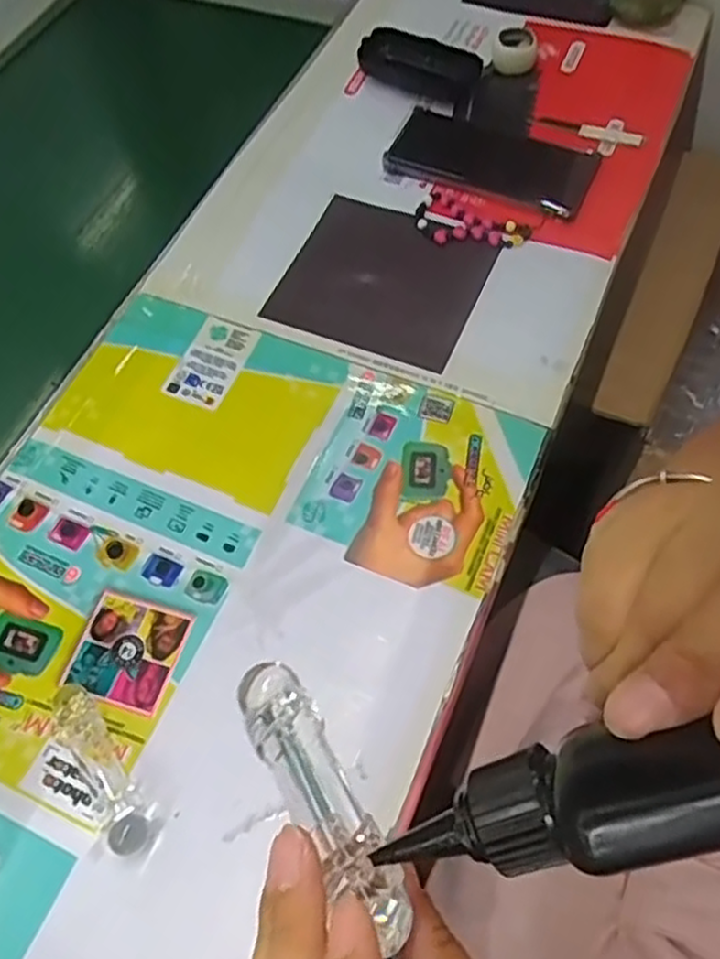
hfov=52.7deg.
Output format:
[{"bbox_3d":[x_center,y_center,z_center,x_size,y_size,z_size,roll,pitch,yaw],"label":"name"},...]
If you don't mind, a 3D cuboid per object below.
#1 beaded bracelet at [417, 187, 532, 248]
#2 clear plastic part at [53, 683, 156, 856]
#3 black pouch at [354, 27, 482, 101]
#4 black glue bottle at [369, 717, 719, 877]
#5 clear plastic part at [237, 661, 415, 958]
[{"bbox_3d":[0.084,-0.198,0.569,0.087,0.005,0.048,30,67,18],"label":"beaded bracelet"},{"bbox_3d":[-0.140,0.150,0.386,0.023,0.016,0.098,-36,65,-15],"label":"clear plastic part"},{"bbox_3d":[0.052,-0.371,0.652,0.105,0.029,0.043,24,66,16],"label":"black pouch"},{"bbox_3d":[0.065,0.064,0.153,0.130,0.024,0.028,-25,58,26],"label":"black glue bottle"},{"bbox_3d":[-0.013,0.090,0.216,0.021,0.017,0.089,-30,42,-12],"label":"clear plastic part"}]

